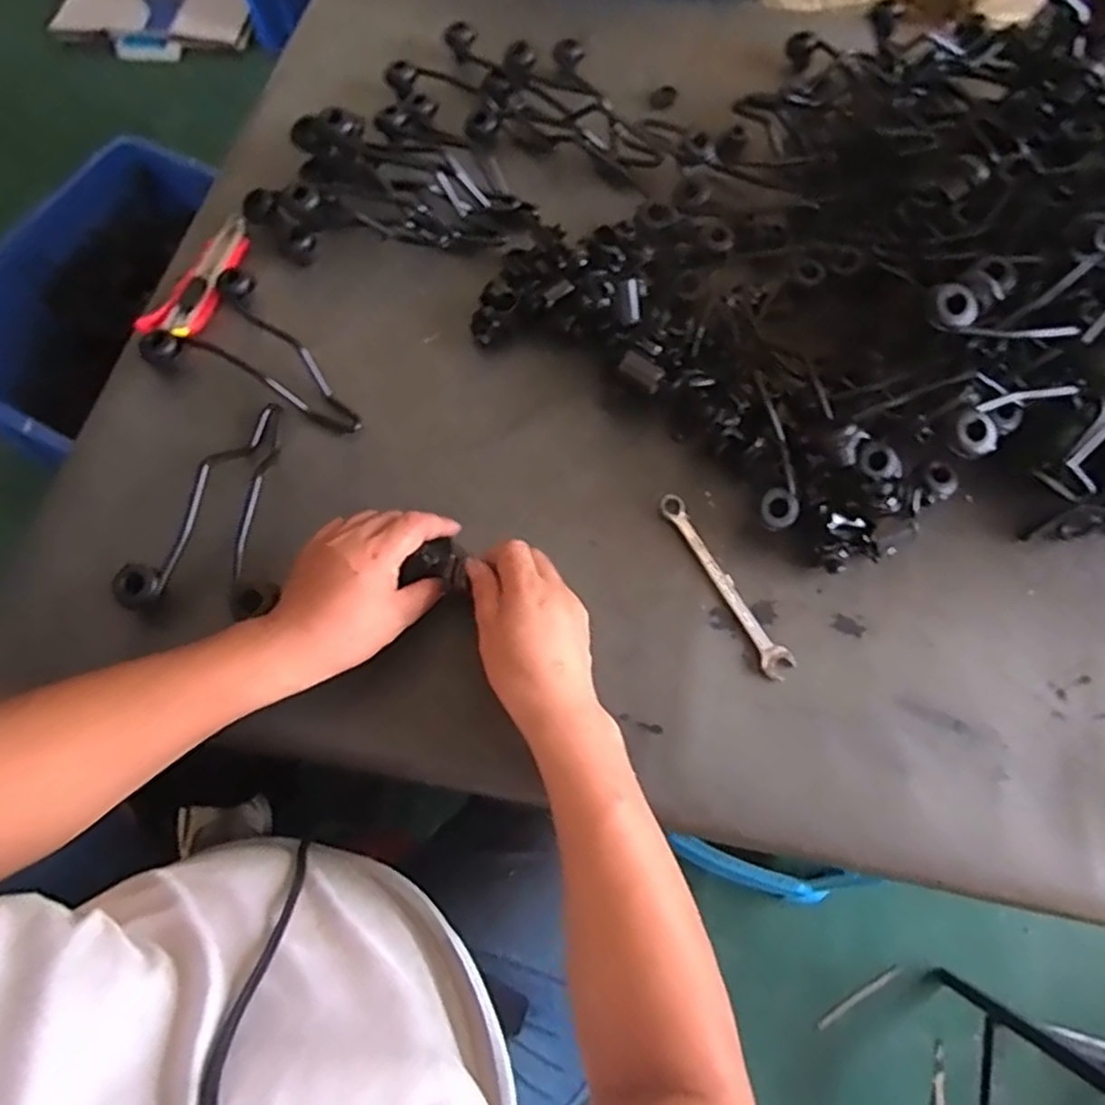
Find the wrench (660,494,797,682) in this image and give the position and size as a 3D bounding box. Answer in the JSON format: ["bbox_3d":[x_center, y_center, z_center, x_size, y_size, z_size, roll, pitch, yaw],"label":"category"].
[{"bbox_3d":[0.134,0.024,0.569,0.025,0.013,0.164,-28,70,-12],"label":"wrench"}]

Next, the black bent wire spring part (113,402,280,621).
[{"bbox_3d":[-0.256,-0.043,0.577,0.109,0.029,0.195,7,67,2],"label":"black bent wire spring part"}]

